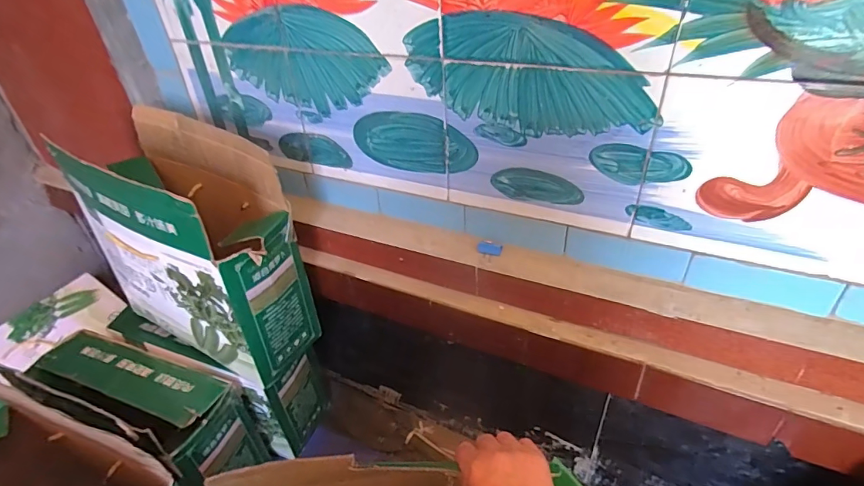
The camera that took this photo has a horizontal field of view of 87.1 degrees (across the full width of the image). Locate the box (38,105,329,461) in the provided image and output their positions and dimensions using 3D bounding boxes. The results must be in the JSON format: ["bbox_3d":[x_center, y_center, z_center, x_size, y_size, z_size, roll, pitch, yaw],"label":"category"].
[{"bbox_3d":[-0.357,0.102,0.789,0.350,0.574,0.182,20,43,30],"label":"box"}]

